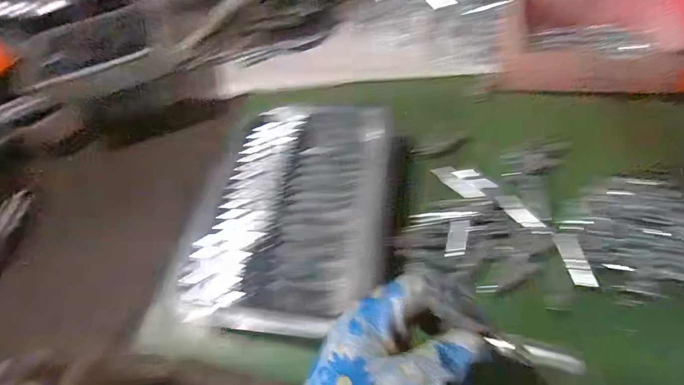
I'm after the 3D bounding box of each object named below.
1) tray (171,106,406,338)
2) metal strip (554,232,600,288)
[{"bbox_3d":[-0.040,0.009,0.390,0.198,0.022,0.264,5,57,8],"label":"tray"},{"bbox_3d":[0.206,0.059,0.329,0.019,0.004,0.049,-16,62,15],"label":"metal strip"}]

